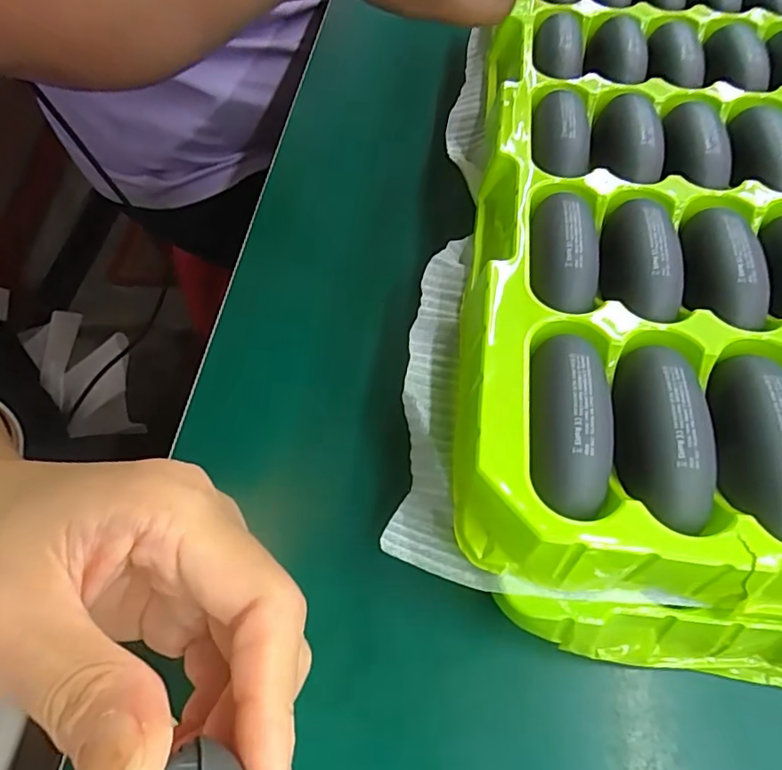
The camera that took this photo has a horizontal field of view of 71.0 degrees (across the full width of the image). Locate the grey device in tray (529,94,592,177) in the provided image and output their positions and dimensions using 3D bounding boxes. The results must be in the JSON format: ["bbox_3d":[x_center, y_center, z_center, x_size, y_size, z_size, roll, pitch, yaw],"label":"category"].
[{"bbox_3d":[0.077,-0.113,0.246,0.025,0.018,0.061,8,57,5],"label":"grey device in tray"}]

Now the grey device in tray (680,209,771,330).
[{"bbox_3d":[0.127,-0.046,0.205,0.029,0.017,0.058,14,58,9],"label":"grey device in tray"}]

